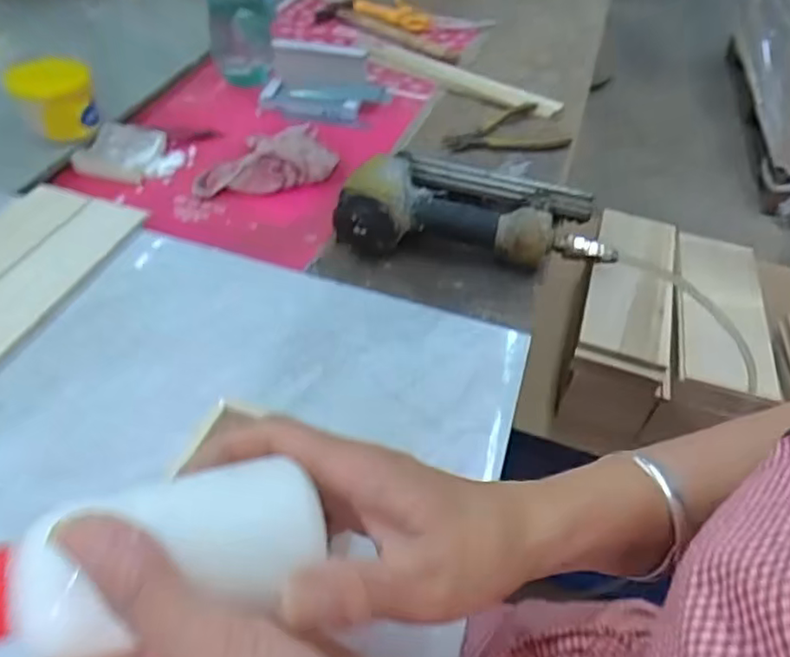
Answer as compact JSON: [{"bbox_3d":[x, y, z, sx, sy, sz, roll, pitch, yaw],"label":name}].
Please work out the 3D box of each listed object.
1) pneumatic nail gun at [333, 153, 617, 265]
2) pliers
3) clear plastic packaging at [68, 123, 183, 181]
[{"bbox_3d":[0.077,-0.126,0.591,0.247,0.062,0.149,7,47,1],"label":"pneumatic nail gun"},{"bbox_3d":[0.130,-0.247,0.745,0.149,0.010,0.102,-1,47,-6],"label":"pliers"},{"bbox_3d":[-0.293,-0.194,0.665,0.104,0.021,0.070,13,47,7],"label":"clear plastic packaging"}]

